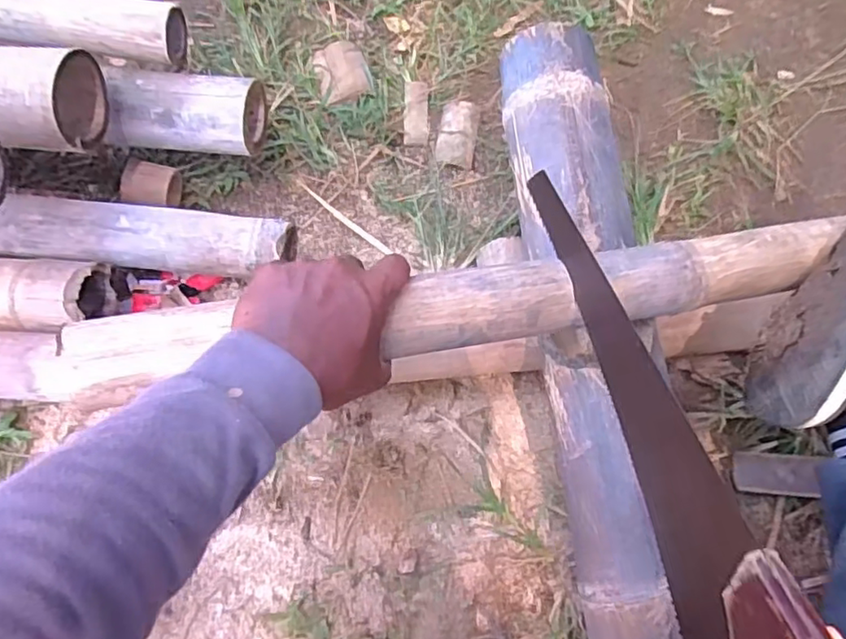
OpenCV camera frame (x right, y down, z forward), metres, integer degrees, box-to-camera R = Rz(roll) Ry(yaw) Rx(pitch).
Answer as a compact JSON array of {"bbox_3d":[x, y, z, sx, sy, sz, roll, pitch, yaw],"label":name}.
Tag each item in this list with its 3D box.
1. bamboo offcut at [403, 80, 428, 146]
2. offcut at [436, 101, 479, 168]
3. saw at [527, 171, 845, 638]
[{"bbox_3d":[-0.009,-0.264,0.795,0.030,0.008,0.096,1,66,1],"label":"bamboo offcut"},{"bbox_3d":[0.044,-0.236,0.790,0.047,0.013,0.099,7,66,3],"label":"offcut"},{"bbox_3d":[0.141,0.074,0.368,0.041,0.107,0.419,-11,55,-4],"label":"saw"}]

